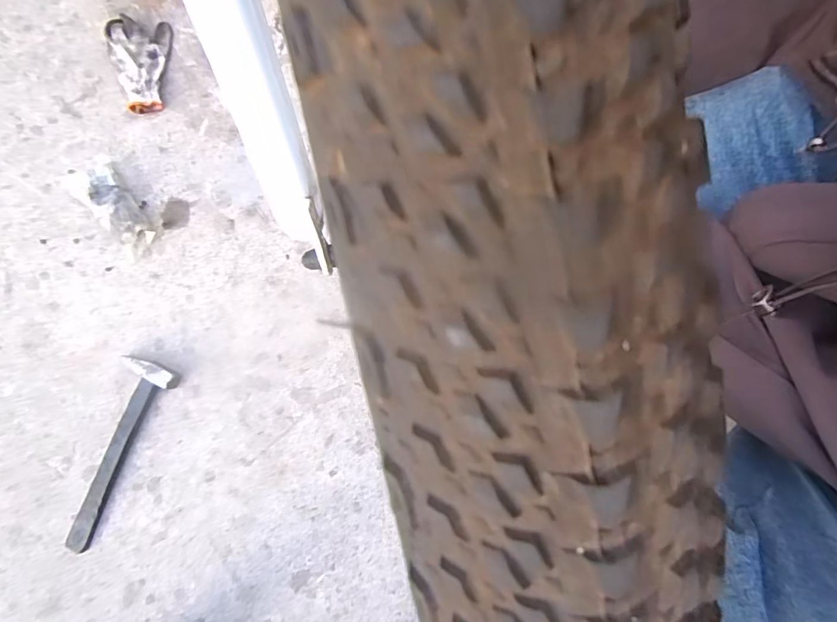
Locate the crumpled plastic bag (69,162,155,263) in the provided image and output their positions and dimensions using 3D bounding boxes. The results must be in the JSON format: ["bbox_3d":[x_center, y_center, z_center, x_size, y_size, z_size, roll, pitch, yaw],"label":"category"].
[{"bbox_3d":[-0.463,-0.162,0.705,0.071,0.052,0.171,-41,84,-8],"label":"crumpled plastic bag"}]

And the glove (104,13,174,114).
[{"bbox_3d":[-0.443,-0.394,0.742,0.092,0.043,0.162,-8,80,-4],"label":"glove"}]

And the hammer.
[{"bbox_3d":[-0.432,0.189,0.646,0.078,0.034,0.255,25,82,3],"label":"hammer"}]

